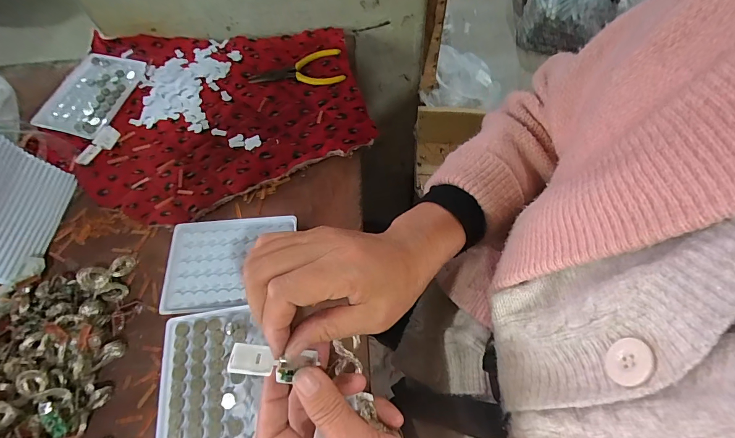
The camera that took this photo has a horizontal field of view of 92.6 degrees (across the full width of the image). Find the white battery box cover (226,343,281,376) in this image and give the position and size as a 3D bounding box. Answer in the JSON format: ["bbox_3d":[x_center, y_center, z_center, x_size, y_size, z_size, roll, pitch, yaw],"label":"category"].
[{"bbox_3d":[-0.074,0.091,0.227,0.029,0.004,0.020,11,39,-10],"label":"white battery box cover"}]

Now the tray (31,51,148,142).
[{"bbox_3d":[-0.362,-0.167,0.460,0.101,0.008,0.129,11,66,8],"label":"tray"}]

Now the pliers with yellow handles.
[{"bbox_3d":[-0.090,-0.189,0.455,0.122,0.005,0.059,-17,65,-5],"label":"pliers with yellow handles"}]

